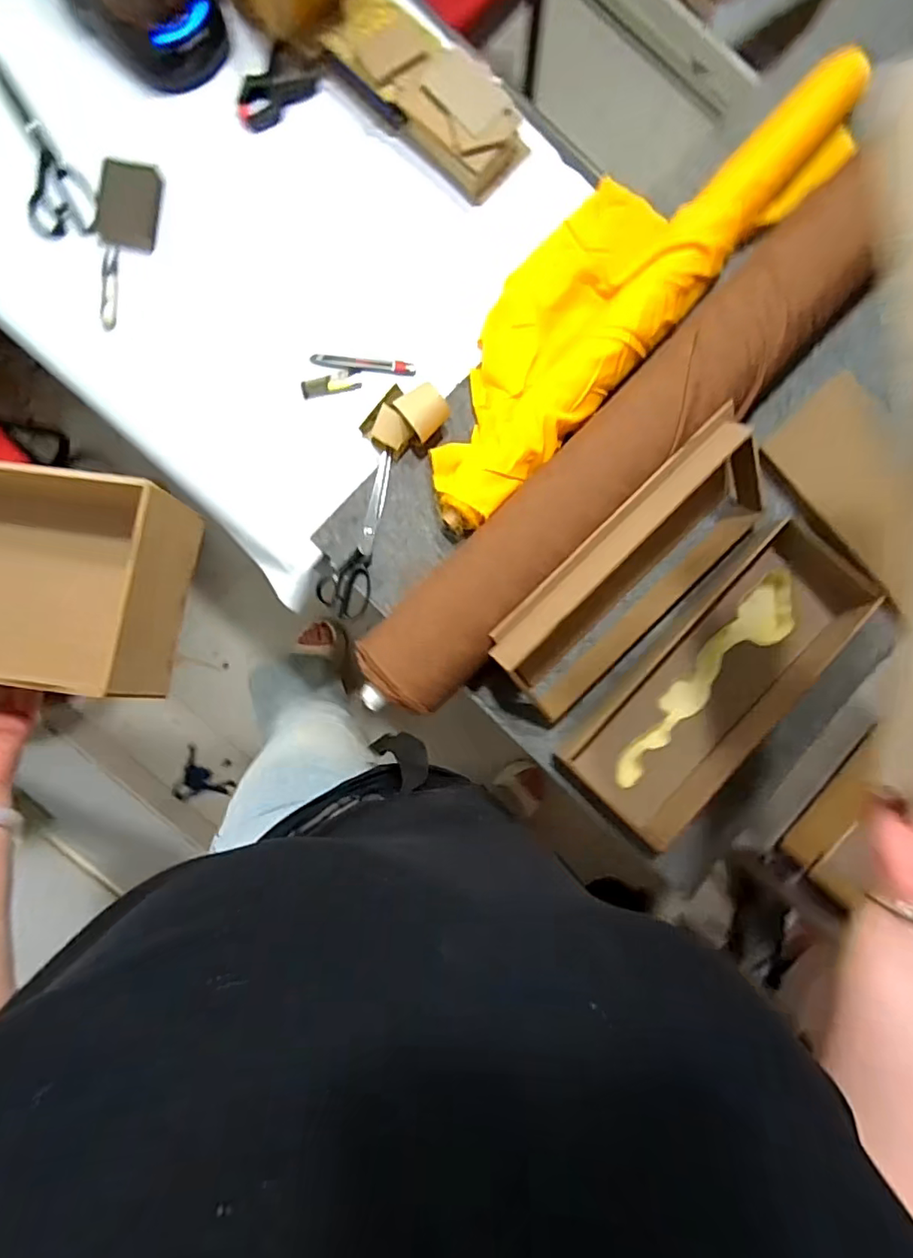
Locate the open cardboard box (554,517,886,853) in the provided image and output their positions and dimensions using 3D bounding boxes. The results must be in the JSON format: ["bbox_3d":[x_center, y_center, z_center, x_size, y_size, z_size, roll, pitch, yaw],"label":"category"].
[{"bbox_3d":[0.340,0.062,0.740,0.153,0.117,0.439,44,87,-4],"label":"open cardboard box"}]

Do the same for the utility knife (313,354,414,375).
[{"bbox_3d":[-0.127,-0.362,0.759,0.140,0.007,0.018,6,90,-4],"label":"utility knife"}]

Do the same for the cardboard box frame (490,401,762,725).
[{"bbox_3d":[0.231,-0.072,0.727,0.423,0.124,0.157,-44,94,-3],"label":"cardboard box frame"}]

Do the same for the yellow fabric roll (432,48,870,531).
[{"bbox_3d":[0.206,-0.466,0.741,0.215,0.085,0.740,45,87,-4],"label":"yellow fabric roll"}]

